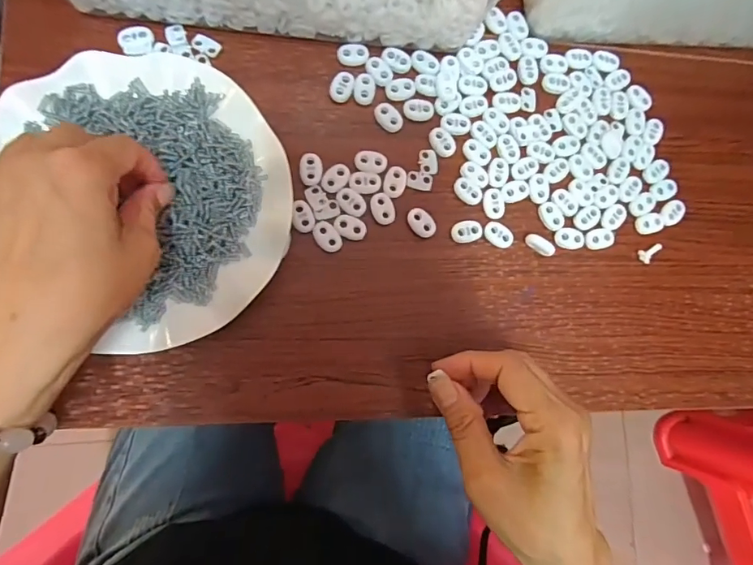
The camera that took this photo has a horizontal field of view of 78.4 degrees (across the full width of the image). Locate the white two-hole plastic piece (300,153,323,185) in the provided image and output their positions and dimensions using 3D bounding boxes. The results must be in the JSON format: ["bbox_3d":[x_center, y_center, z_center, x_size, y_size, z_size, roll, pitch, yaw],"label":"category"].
[{"bbox_3d":[-0.045,-0.079,0.322,0.016,0.004,0.022,-1,87,-9],"label":"white two-hole plastic piece"}]

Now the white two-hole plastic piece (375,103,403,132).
[{"bbox_3d":[0.009,-0.120,0.335,0.016,0.004,0.023,-40,93,-9],"label":"white two-hole plastic piece"}]

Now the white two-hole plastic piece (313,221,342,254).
[{"bbox_3d":[-0.034,-0.031,0.318,0.016,0.004,0.023,-45,94,-8],"label":"white two-hole plastic piece"}]

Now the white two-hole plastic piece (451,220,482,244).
[{"bbox_3d":[0.066,-0.037,0.336,0.023,0.004,0.015,-11,88,-9],"label":"white two-hole plastic piece"}]

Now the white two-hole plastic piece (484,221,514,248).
[{"bbox_3d":[0.091,-0.035,0.340,0.023,0.004,0.016,28,83,-6],"label":"white two-hole plastic piece"}]

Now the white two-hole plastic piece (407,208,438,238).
[{"bbox_3d":[0.033,-0.043,0.331,0.017,0.004,0.023,-45,94,-8],"label":"white two-hole plastic piece"}]

